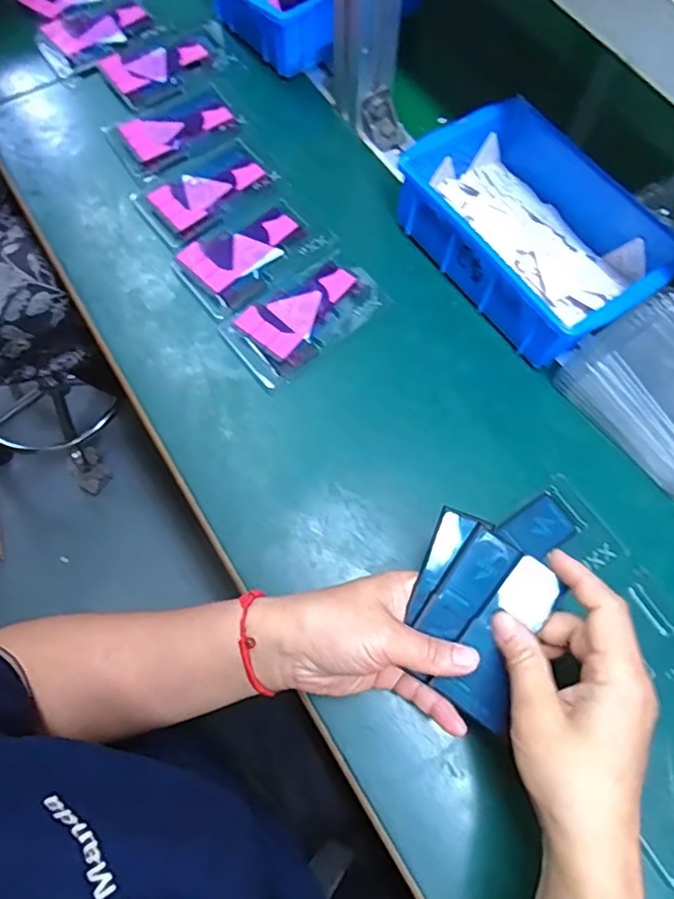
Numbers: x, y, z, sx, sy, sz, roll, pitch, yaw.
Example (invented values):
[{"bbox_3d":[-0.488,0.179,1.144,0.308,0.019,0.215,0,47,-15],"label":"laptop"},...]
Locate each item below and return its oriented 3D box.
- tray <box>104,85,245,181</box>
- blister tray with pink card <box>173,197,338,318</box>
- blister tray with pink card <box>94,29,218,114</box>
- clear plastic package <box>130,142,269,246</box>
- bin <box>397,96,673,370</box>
[{"bbox_3d":[-0.151,-0.300,0.532,0.113,0.009,0.071,-31,73,-10],"label":"tray"},{"bbox_3d":[-0.070,-0.168,0.486,0.123,0.007,0.071,-36,74,-12],"label":"blister tray with pink card"},{"bbox_3d":[-0.169,-0.378,0.559,0.112,0.007,0.071,-34,74,-11],"label":"blister tray with pink card"},{"bbox_3d":[-0.119,-0.232,0.510,0.112,0.010,0.072,-35,74,-11],"label":"clear plastic package"},{"bbox_3d":[0.159,-0.178,0.460,0.144,0.059,0.206,-35,74,-11],"label":"bin"}]

